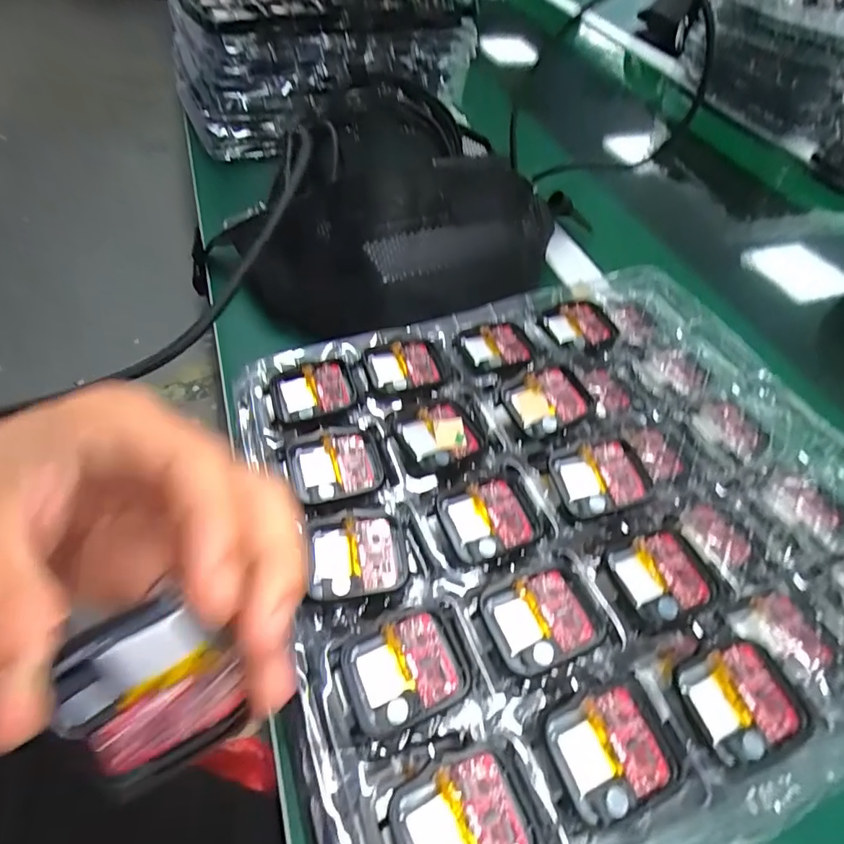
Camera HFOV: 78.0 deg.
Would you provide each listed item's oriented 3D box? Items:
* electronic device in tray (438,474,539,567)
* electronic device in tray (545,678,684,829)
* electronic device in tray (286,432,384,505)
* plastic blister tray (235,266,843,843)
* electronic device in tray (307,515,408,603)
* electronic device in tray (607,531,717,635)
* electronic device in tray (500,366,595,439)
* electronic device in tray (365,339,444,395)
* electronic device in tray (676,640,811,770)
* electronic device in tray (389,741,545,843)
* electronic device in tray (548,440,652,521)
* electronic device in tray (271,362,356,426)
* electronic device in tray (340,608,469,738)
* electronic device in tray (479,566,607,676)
[{"bbox_3d":[0.031,0.044,0.234,0.040,0.006,0.034,-15,55,-16],"label":"electronic device in tray"},{"bbox_3d":[0.067,0.114,0.182,0.041,0.006,0.036,-15,55,-16],"label":"electronic device in tray"},{"bbox_3d":[-0.041,0.023,0.248,0.042,0.009,0.035,-9,53,-12],"label":"electronic device in tray"},{"bbox_3d":[0.076,0.036,0.252,0.290,0.031,0.263,-14,55,-15],"label":"plastic blister tray"},{"bbox_3d":[-0.027,0.056,0.218,0.040,0.004,0.035,-4,53,-8],"label":"electronic device in tray"},{"bbox_3d":[0.101,0.065,0.219,0.040,0.004,0.036,-14,55,-15],"label":"electronic device in tray"},{"bbox_3d":[0.066,-0.011,0.274,0.041,0.011,0.035,-19,56,-18],"label":"electronic device in tray"},{"bbox_3d":[-0.009,-0.030,0.285,0.040,0.006,0.035,-11,54,-13],"label":"electronic device in tray"},{"bbox_3d":[0.119,0.102,0.192,0.038,0.004,0.035,-14,55,-16],"label":"electronic device in tray"},{"bbox_3d":[0.015,0.129,0.167,0.045,0.009,0.036,-18,56,-18],"label":"electronic device in tray"},{"bbox_3d":[0.084,0.027,0.246,0.040,0.004,0.035,-17,54,5],"label":"electronic device in tray"},{"bbox_3d":[-0.057,-0.014,0.274,0.042,0.015,0.033,-8,53,-11],"label":"electronic device in tray"},{"bbox_3d":[-0.006,0.092,0.194,0.042,0.010,0.034,-15,55,-16],"label":"electronic device in tray"},{"bbox_3d":[0.048,0.076,0.205,0.042,0.005,0.036,-14,55,-16],"label":"electronic device in tray"}]

